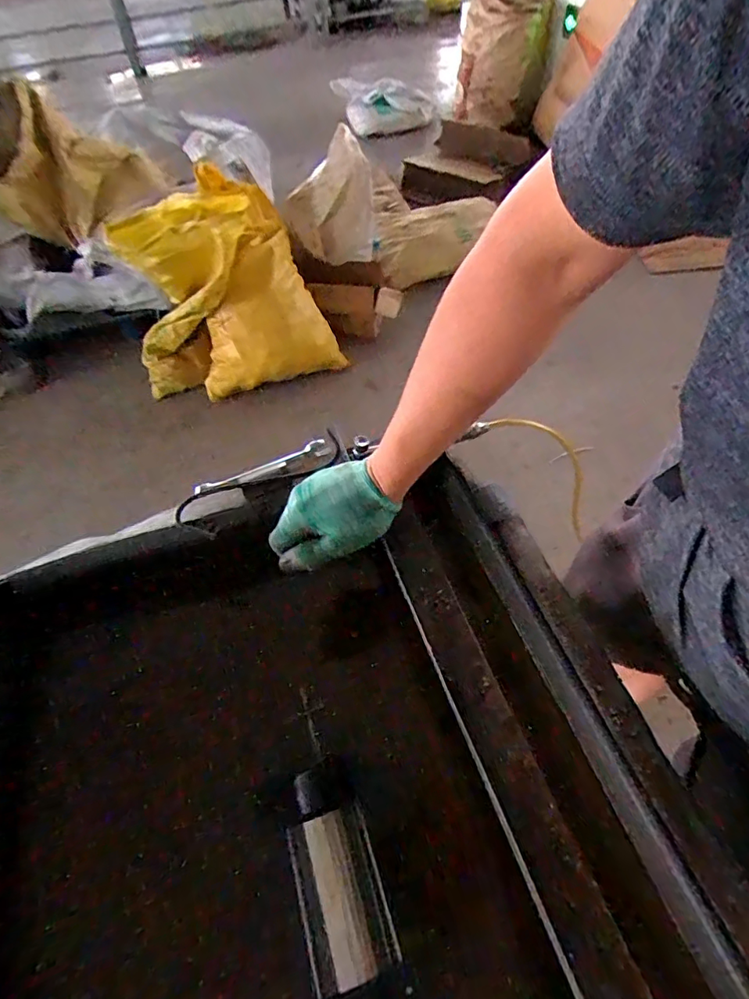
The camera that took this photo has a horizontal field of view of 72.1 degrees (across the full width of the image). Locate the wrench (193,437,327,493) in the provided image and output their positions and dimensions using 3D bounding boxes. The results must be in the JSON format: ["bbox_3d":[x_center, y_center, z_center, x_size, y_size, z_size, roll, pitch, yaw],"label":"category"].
[{"bbox_3d":[-0.140,-0.040,0.634,0.166,0.015,0.016,-23,56,-13],"label":"wrench"}]

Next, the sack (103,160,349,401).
[{"bbox_3d":[-0.483,-0.663,1.686,0.652,0.608,0.293,-24,56,-14],"label":"sack"}]

